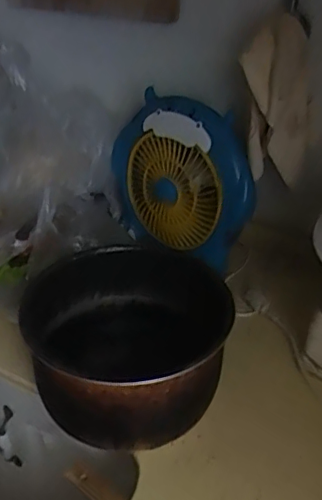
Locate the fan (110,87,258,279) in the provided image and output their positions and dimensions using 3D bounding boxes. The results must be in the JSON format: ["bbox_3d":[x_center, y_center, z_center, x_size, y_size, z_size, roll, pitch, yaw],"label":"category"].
[{"bbox_3d":[0.023,-0.108,0.846,0.074,0.221,0.252,-28,43,-35],"label":"fan"}]

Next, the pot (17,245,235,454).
[{"bbox_3d":[-0.041,0.116,0.666,0.221,0.150,0.238,0,34,0],"label":"pot"}]

